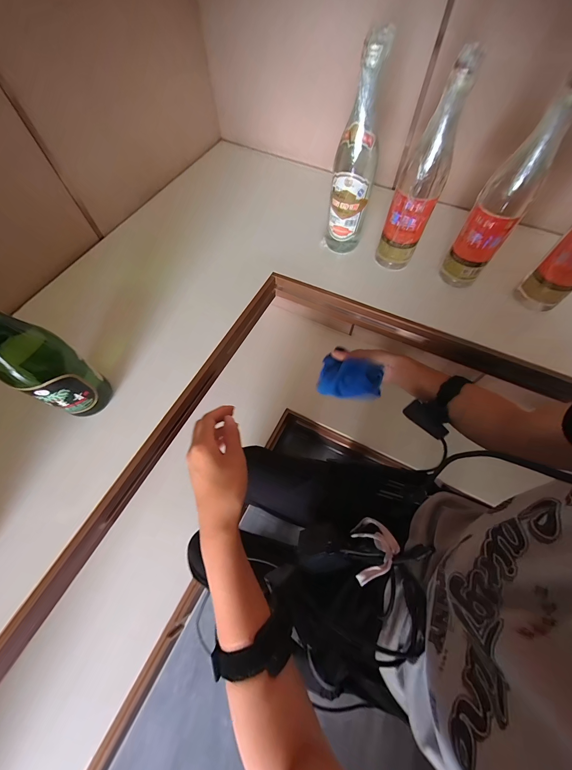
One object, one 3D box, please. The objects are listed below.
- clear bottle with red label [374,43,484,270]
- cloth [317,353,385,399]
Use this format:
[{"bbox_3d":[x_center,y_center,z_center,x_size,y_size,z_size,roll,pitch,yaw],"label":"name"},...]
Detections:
[{"bbox_3d":[0.203,-0.305,0.435,0.065,0.264,0.069,19,65,10],"label":"clear bottle with red label"},{"bbox_3d":[0.125,-0.011,0.558,0.115,0.023,0.075,12,103,11],"label":"cloth"}]

